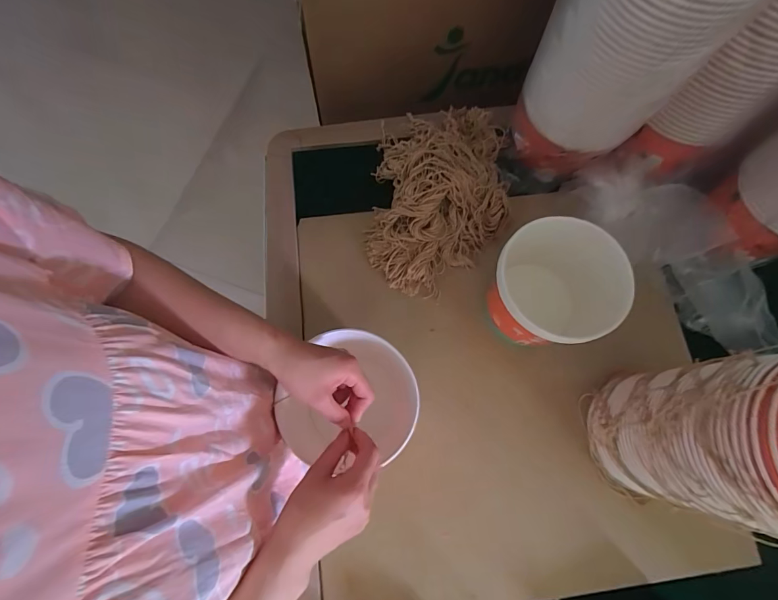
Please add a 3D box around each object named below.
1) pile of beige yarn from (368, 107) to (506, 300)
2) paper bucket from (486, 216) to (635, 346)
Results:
[{"bbox_3d":[0.079,-0.183,0.624,0.204,0.087,0.341,7,74,0],"label":"pile of beige yarn"},{"bbox_3d":[0.220,-0.012,0.548,0.163,0.148,0.154,1,74,-2],"label":"paper bucket"}]

